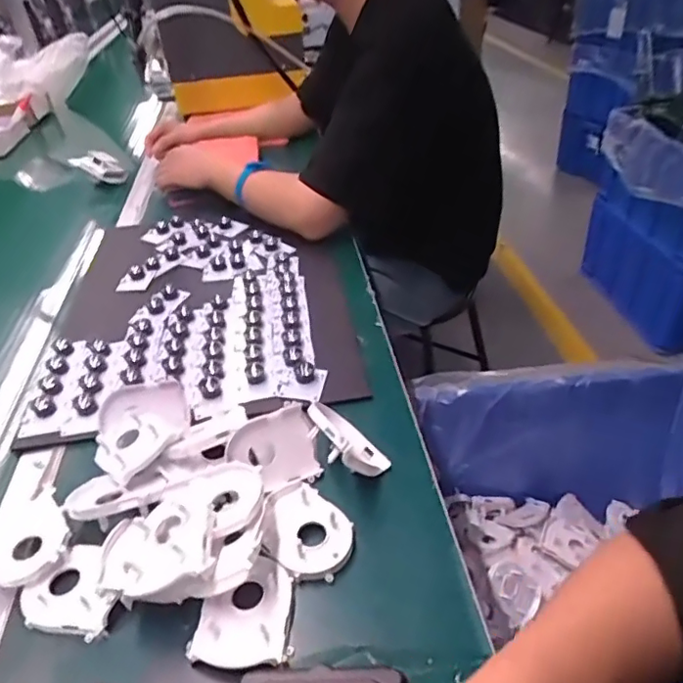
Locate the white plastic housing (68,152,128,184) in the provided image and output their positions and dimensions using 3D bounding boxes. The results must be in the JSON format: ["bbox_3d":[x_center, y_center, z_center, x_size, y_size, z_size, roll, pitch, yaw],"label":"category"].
[{"bbox_3d":[-0.471,-0.334,1.072,0.108,0.043,0.047,11,41,20],"label":"white plastic housing"}]

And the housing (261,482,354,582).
[{"bbox_3d":[-0.030,0.153,0.454,0.083,0.019,0.065,27,48,34],"label":"housing"}]

